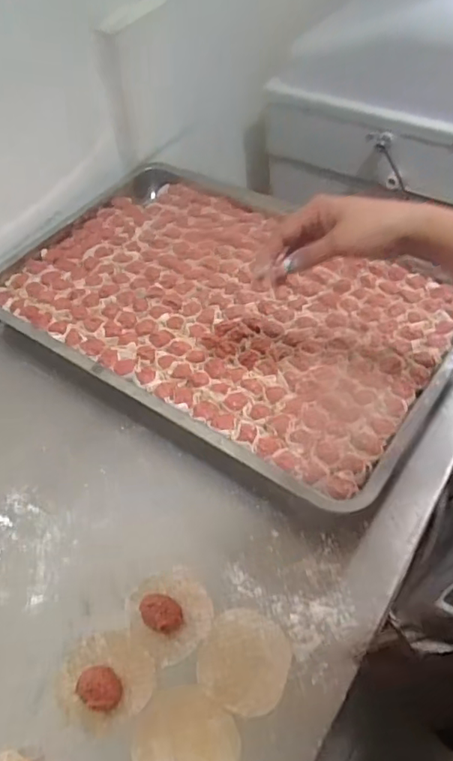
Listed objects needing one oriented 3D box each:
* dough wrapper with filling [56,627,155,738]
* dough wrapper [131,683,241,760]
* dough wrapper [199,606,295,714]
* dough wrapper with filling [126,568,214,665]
[{"bbox_3d":[-0.110,0.259,0.499,0.078,0.018,0.077,-2,51,2],"label":"dough wrapper with filling"},{"bbox_3d":[-0.035,0.298,0.471,0.081,0.004,0.077,-2,51,2],"label":"dough wrapper"},{"bbox_3d":[0.015,0.248,0.511,0.078,0.004,0.081,-2,51,2],"label":"dough wrapper"},{"bbox_3d":[-0.054,0.212,0.533,0.075,0.020,0.077,-2,51,2],"label":"dough wrapper with filling"}]

